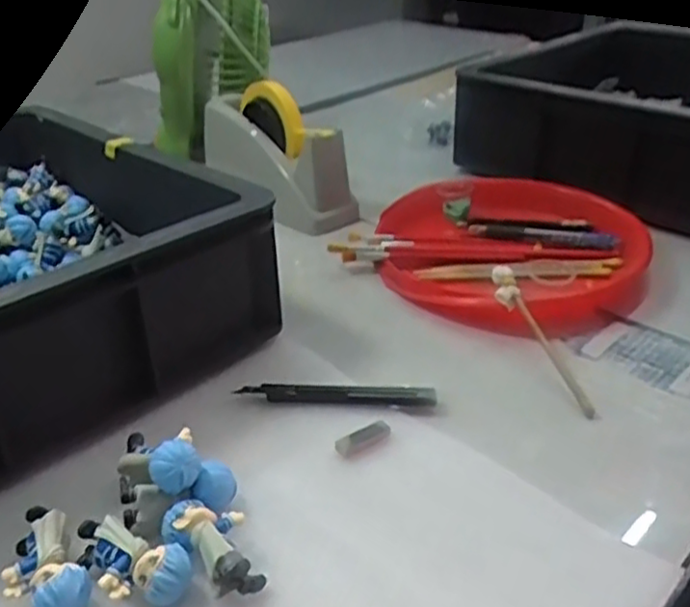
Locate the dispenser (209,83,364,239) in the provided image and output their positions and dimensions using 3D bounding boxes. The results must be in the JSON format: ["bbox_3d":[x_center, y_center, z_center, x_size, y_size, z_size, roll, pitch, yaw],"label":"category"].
[{"bbox_3d":[-0.075,-0.172,0.794,0.060,0.131,0.211,-25,37,-33],"label":"dispenser"}]

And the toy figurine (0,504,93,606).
[{"bbox_3d":[-0.153,0.135,0.357,0.034,0.029,0.064,-20,35,-28],"label":"toy figurine"}]

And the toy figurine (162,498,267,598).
[{"bbox_3d":[-0.067,0.127,0.370,0.034,0.028,0.059,-27,39,-35],"label":"toy figurine"}]

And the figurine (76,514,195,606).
[{"bbox_3d":[-0.109,0.135,0.357,0.066,0.032,0.032,9,32,17],"label":"figurine"}]

